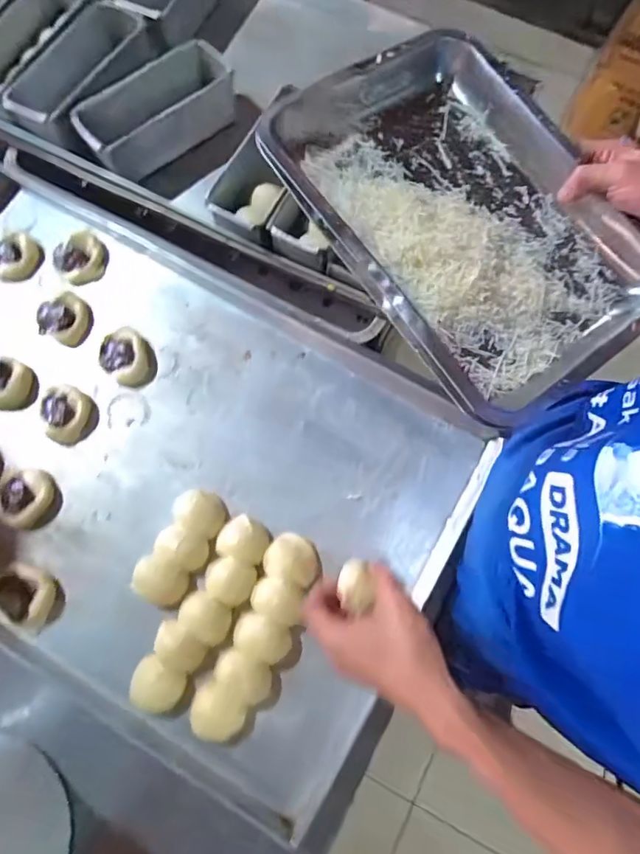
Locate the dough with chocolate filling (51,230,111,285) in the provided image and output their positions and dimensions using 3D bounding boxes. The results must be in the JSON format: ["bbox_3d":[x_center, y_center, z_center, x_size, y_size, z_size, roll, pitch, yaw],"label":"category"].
[{"bbox_3d":[-0.298,-0.212,0.586,0.061,0.026,0.058,0,74,-1],"label":"dough with chocolate filling"}]

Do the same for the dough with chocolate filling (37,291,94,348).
[{"bbox_3d":[-0.309,-0.134,0.565,0.068,0.022,0.059,24,75,5],"label":"dough with chocolate filling"}]

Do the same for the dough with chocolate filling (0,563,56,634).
[{"bbox_3d":[-0.308,0.175,0.488,0.065,0.015,0.056,26,75,6],"label":"dough with chocolate filling"}]

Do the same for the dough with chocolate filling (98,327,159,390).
[{"bbox_3d":[-0.227,-0.083,0.554,0.057,0.023,0.067,-40,79,-11],"label":"dough with chocolate filling"}]

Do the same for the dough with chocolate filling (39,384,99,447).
[{"bbox_3d":[-0.291,-0.017,0.534,0.069,0.024,0.058,37,77,9],"label":"dough with chocolate filling"}]

